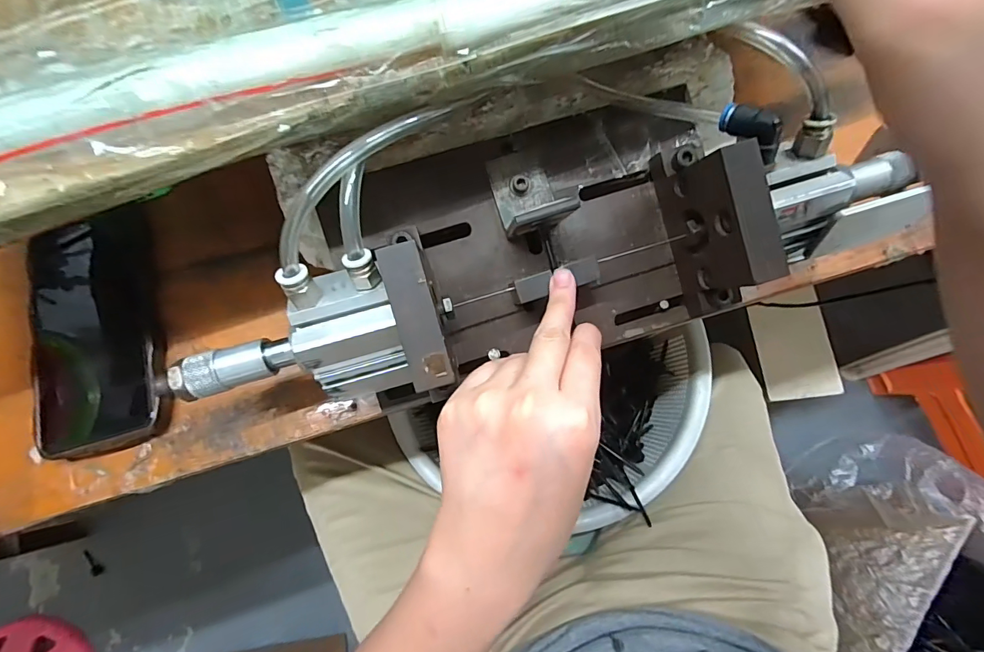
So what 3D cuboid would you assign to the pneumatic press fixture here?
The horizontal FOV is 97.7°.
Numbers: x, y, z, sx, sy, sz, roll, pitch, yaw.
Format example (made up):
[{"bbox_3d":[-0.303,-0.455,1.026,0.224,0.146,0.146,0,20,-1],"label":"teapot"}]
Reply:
[{"bbox_3d":[-0.001,-0.047,0.243,0.345,0.105,0.141,-18,76,-9],"label":"pneumatic press fixture"}]

